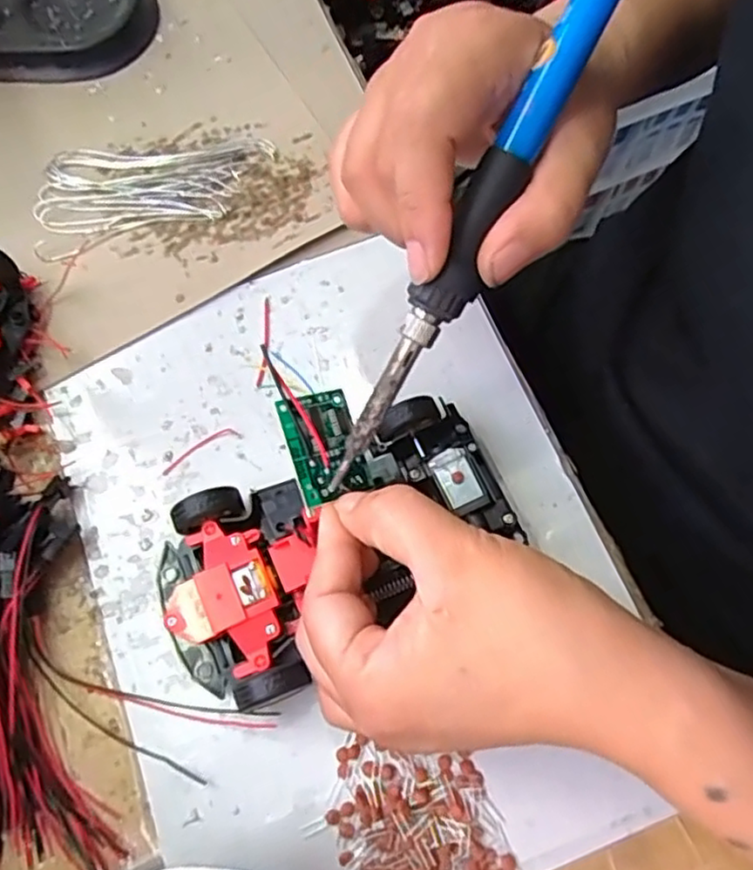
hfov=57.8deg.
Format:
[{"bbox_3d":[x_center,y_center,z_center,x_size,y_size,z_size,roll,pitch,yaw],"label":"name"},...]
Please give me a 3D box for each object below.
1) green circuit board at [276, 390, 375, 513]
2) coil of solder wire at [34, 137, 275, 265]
[{"bbox_3d":[-0.018,0.004,0.247,0.027,0.004,0.039,-15,83,-31],"label":"green circuit board"},{"bbox_3d":[-0.115,-0.129,0.354,0.122,0.004,0.059,-11,71,-3],"label":"coil of solder wire"}]

